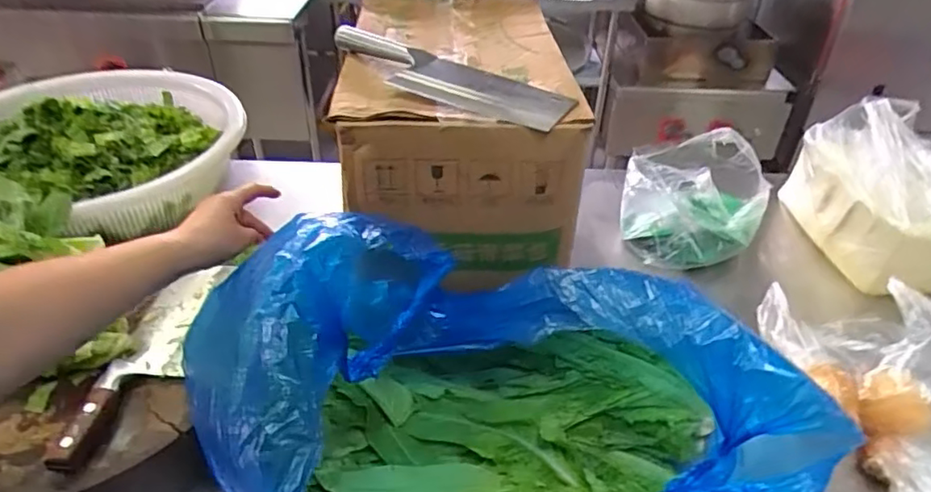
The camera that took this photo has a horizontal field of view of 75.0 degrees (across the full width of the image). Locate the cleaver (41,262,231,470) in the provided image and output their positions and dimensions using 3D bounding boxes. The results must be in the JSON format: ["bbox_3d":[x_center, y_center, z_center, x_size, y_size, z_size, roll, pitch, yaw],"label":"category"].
[{"bbox_3d":[-0.348,0.119,0.674,0.074,0.031,0.273,4,37,3],"label":"cleaver"}]

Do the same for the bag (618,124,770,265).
[{"bbox_3d":[0.379,-0.084,1.014,0.214,0.122,0.242,15,39,17],"label":"bag"}]

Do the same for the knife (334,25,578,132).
[{"bbox_3d":[-0.031,-0.198,0.699,0.318,0.032,0.091,24,42,27],"label":"knife"}]

